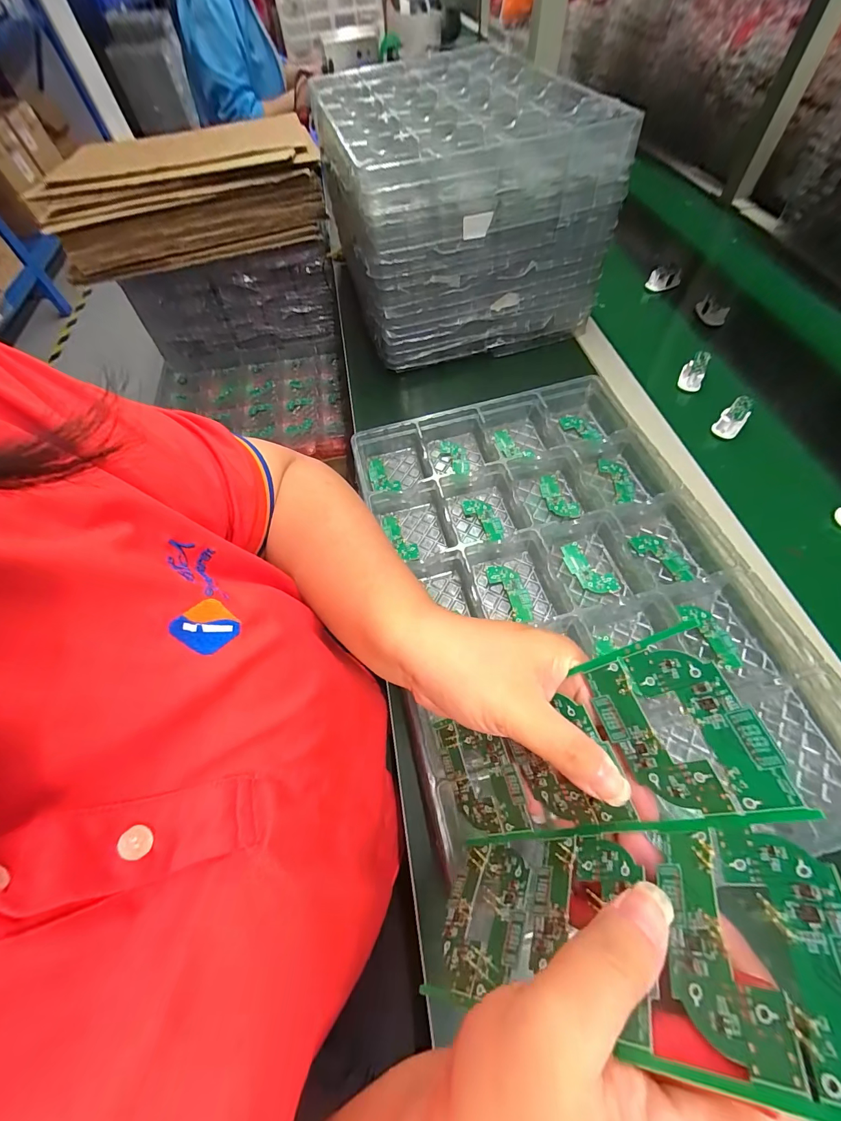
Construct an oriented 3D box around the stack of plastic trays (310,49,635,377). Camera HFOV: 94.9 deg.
[{"bbox_3d":[0.044,-0.504,0.557,0.323,0.214,0.356,-14,61,-4],"label":"stack of plastic trays"}]

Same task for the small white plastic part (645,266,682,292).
[{"bbox_3d":[0.403,-0.466,0.638,0.053,0.034,0.013,1,61,5],"label":"small white plastic part"}]

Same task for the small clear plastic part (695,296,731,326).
[{"bbox_3d":[0.447,-0.384,0.593,0.020,0.028,0.052,-11,61,-2],"label":"small clear plastic part"}]

